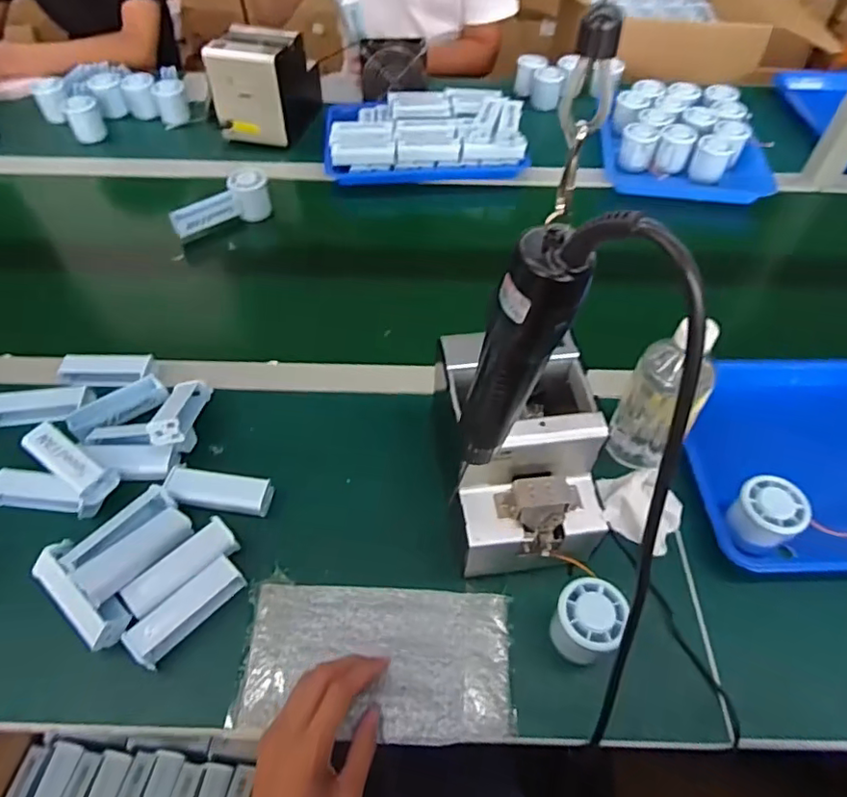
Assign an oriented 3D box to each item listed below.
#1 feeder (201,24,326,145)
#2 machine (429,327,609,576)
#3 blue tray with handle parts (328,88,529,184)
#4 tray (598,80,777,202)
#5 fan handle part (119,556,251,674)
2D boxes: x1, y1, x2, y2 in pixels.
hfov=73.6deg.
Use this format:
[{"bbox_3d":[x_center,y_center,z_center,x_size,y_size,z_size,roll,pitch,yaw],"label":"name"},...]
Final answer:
[{"bbox_3d":[-0.270,-0.554,0.986,0.128,0.145,0.189,14,54,10],"label":"feeder"},{"bbox_3d":[0.088,0.059,0.526,0.127,0.149,0.169,-8,53,-6],"label":"machine"},{"bbox_3d":[-0.006,-0.468,0.974,0.324,0.078,0.231,-6,53,-5],"label":"blue tray with handle parts"},{"bbox_3d":[0.442,-0.442,0.972,0.270,0.072,0.270,9,53,7],"label":"tray"},{"bbox_3d":[-0.208,0.187,0.499,0.102,0.021,0.035,-38,62,-26],"label":"fan handle part"}]

